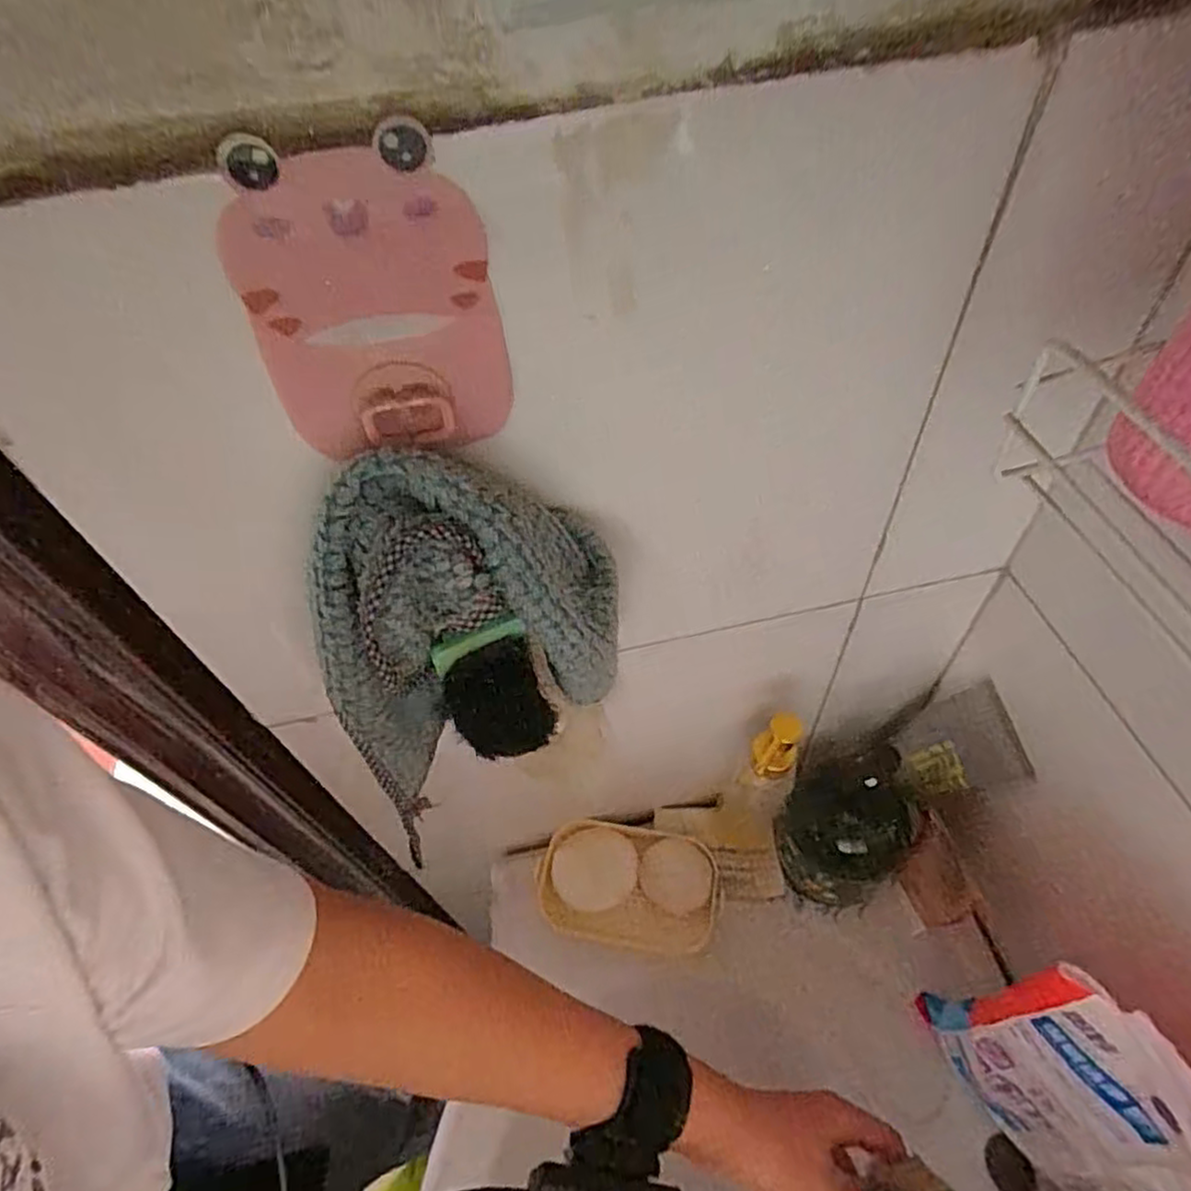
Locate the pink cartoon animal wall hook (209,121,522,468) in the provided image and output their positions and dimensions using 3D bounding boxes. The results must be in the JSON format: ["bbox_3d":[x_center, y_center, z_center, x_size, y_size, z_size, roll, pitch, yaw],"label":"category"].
[{"bbox_3d":[-0.067,-0.084,0.208,0.073,0.094,0.009,-15,53,-6],"label":"pink cartoon animal wall hook"}]

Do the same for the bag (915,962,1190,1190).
[{"bbox_3d":[0.250,0.280,0.330,0.021,0.227,0.170,-24,55,-12],"label":"bag"}]

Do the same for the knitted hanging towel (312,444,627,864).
[{"bbox_3d":[-0.050,0.017,0.274,0.120,0.148,0.057,-18,54,-8],"label":"knitted hanging towel"}]

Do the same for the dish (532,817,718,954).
[{"bbox_3d":[0.024,0.224,0.529,0.134,0.030,0.081,5,54,9],"label":"dish"}]

